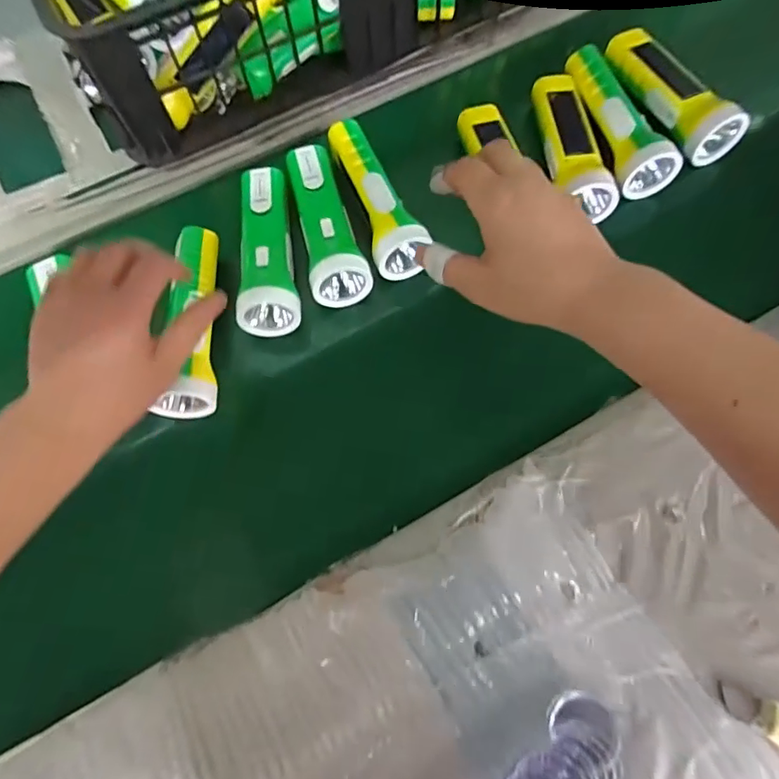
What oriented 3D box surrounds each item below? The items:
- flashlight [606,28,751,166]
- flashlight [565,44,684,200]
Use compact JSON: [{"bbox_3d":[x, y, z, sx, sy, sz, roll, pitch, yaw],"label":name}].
[{"bbox_3d":[0.281,-0.294,0.500,0.055,0.045,0.154,-22,69,-6],"label":"flashlight"},{"bbox_3d":[0.221,-0.259,0.490,0.058,0.043,0.150,-14,68,-3],"label":"flashlight"}]

